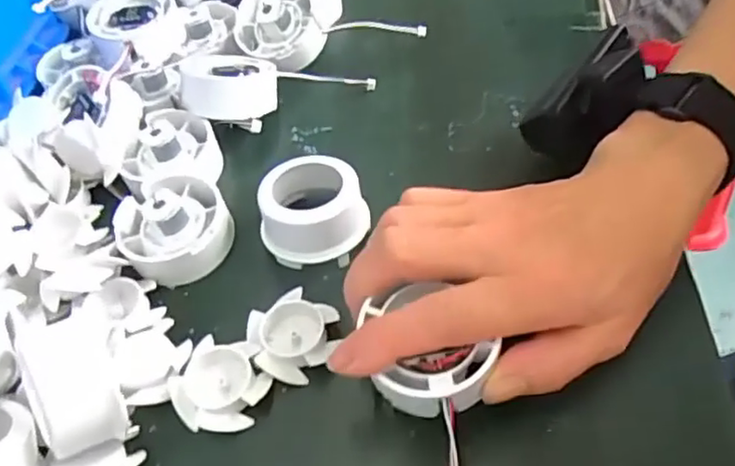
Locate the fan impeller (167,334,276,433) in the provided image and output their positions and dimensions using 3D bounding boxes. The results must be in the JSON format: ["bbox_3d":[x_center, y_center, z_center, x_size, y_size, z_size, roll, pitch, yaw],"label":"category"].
[{"bbox_3d":[-0.062,0.065,0.274,0.038,0.011,0.041,-3,51,4],"label":"fan impeller"}]

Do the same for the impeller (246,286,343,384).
[{"bbox_3d":[-0.031,0.045,0.285,0.038,0.012,0.038,-3,51,4],"label":"impeller"}]

